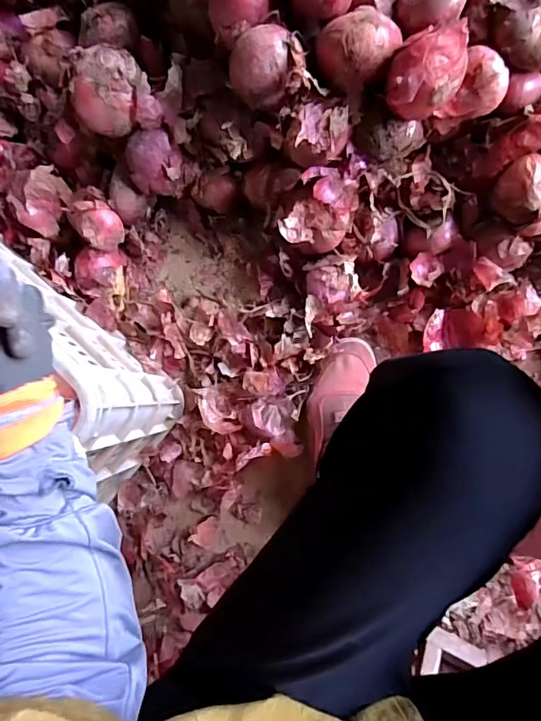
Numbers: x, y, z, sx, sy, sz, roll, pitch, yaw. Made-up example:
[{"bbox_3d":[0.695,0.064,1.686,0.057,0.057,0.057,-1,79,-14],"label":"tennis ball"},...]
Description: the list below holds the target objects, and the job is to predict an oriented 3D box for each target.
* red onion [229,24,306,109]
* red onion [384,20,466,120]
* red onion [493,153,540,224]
[{"bbox_3d":[-0.002,-0.319,0.538,0.083,0.066,0.069,5,87,8],"label":"red onion"},{"bbox_3d":[0.166,-0.303,0.514,0.086,0.074,0.064,-10,85,6],"label":"red onion"},{"bbox_3d":[0.308,-0.207,0.581,0.066,0.058,0.066,-1,86,7],"label":"red onion"}]

